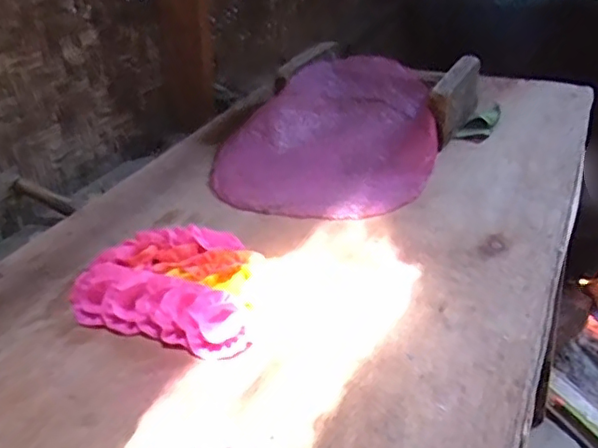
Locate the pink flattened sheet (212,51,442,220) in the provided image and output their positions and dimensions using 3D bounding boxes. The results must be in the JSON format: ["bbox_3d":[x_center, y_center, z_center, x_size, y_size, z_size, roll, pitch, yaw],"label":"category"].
[{"bbox_3d":[0.048,-0.140,0.966,0.340,0.054,0.368,13,56,28],"label":"pink flattened sheet"}]

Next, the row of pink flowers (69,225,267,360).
[{"bbox_3d":[-0.136,0.060,0.700,0.216,0.037,0.180,13,37,17],"label":"row of pink flowers"}]

